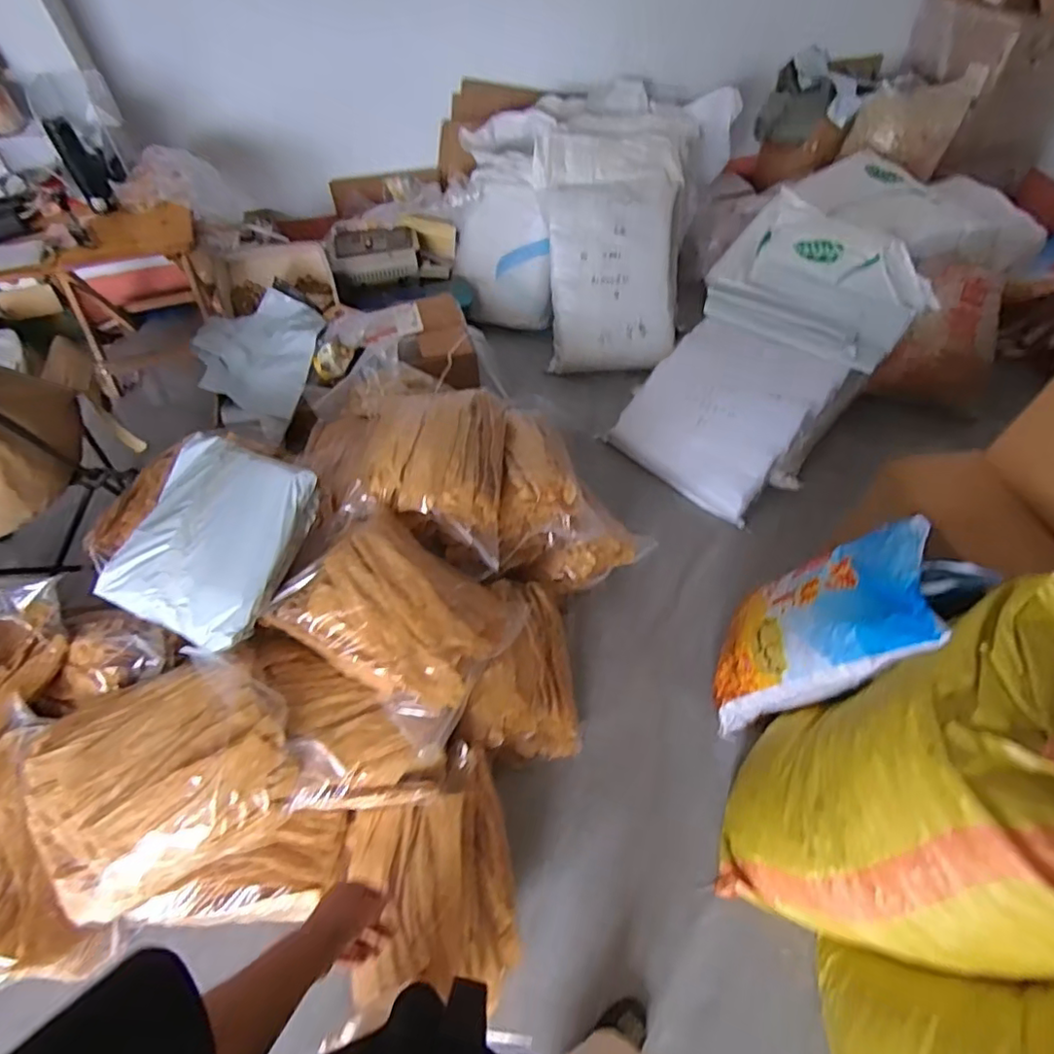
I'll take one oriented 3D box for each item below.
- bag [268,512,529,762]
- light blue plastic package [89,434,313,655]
[{"bbox_3d":[-0.273,0.178,1.222,0.457,0.168,0.340,33,72,4],"label":"bag"},{"bbox_3d":[-0.638,0.017,1.181,0.318,0.124,0.397,19,76,1],"label":"light blue plastic package"}]

